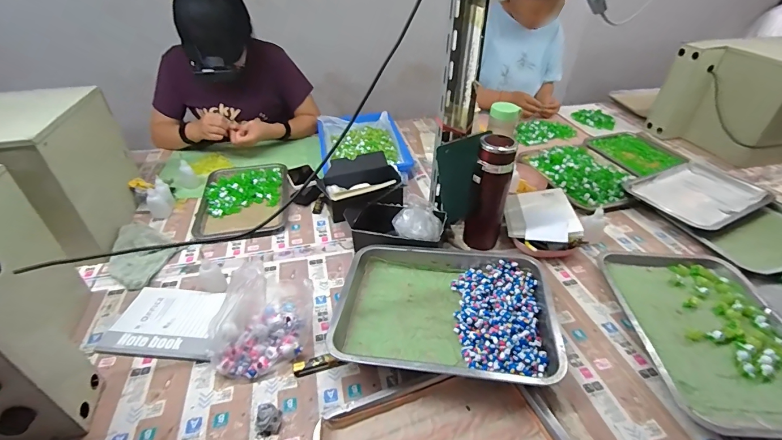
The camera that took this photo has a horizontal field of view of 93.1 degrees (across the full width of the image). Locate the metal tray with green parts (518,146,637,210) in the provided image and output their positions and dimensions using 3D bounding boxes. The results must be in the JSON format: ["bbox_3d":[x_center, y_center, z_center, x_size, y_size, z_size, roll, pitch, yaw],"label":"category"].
[{"bbox_3d":[0.519,-0.142,1.003,0.240,0.032,0.291,-13,40,-13],"label":"metal tray with green parts"}]

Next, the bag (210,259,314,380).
[{"bbox_3d":[-0.223,0.150,0.621,0.174,0.102,0.178,-24,43,-24],"label":"bag"}]

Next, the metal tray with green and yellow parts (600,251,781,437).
[{"bbox_3d":[0.525,0.180,0.604,0.250,0.038,0.340,2,38,6],"label":"metal tray with green and yellow parts"}]

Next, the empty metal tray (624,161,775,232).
[{"bbox_3d":[0.763,-0.071,0.908,0.298,0.022,0.211,-19,41,-20],"label":"empty metal tray"}]

